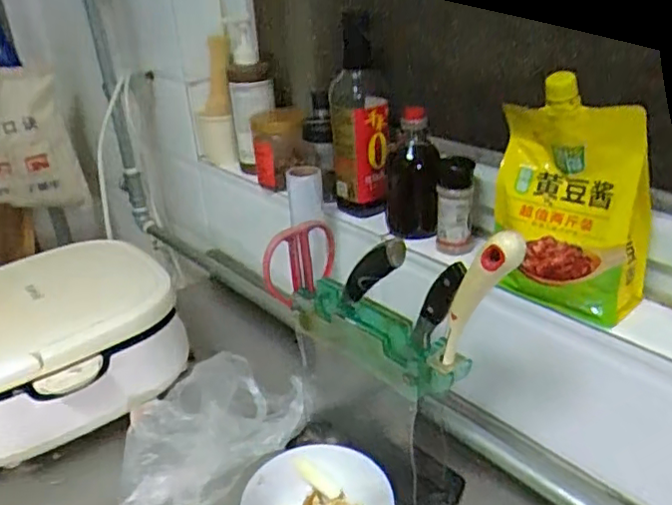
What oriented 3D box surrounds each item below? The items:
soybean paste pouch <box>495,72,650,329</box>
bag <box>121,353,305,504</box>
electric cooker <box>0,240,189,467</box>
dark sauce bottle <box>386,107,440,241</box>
[{"bbox_3d":[0.205,-0.044,0.520,0.133,0.198,0.062,9,30,23],"label":"soybean paste pouch"},{"bbox_3d":[-0.152,0.208,0.734,0.223,0.075,0.175,-13,29,-18],"label":"bag"},{"bbox_3d":[-0.372,0.127,0.767,0.314,0.145,0.232,-27,36,-37],"label":"electric cooker"},{"bbox_3d":[0.089,-0.084,0.699,0.060,0.163,0.071,-1,28,5],"label":"dark sauce bottle"}]

